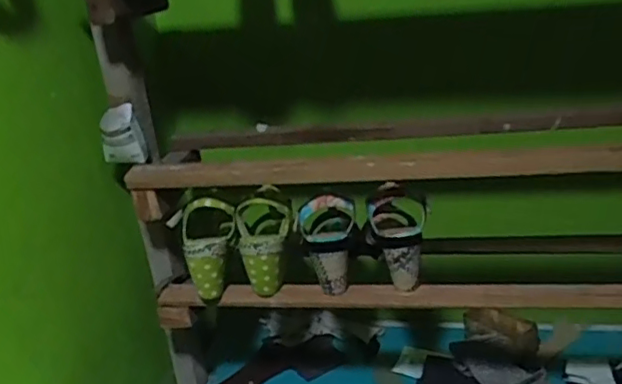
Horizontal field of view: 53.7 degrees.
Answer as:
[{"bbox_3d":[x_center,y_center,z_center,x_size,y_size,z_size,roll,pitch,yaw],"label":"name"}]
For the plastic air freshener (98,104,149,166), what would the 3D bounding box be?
[{"bbox_3d":[-0.269,-0.080,0.875,0.056,0.076,0.039,-15,22,-23],"label":"plastic air freshener"}]

